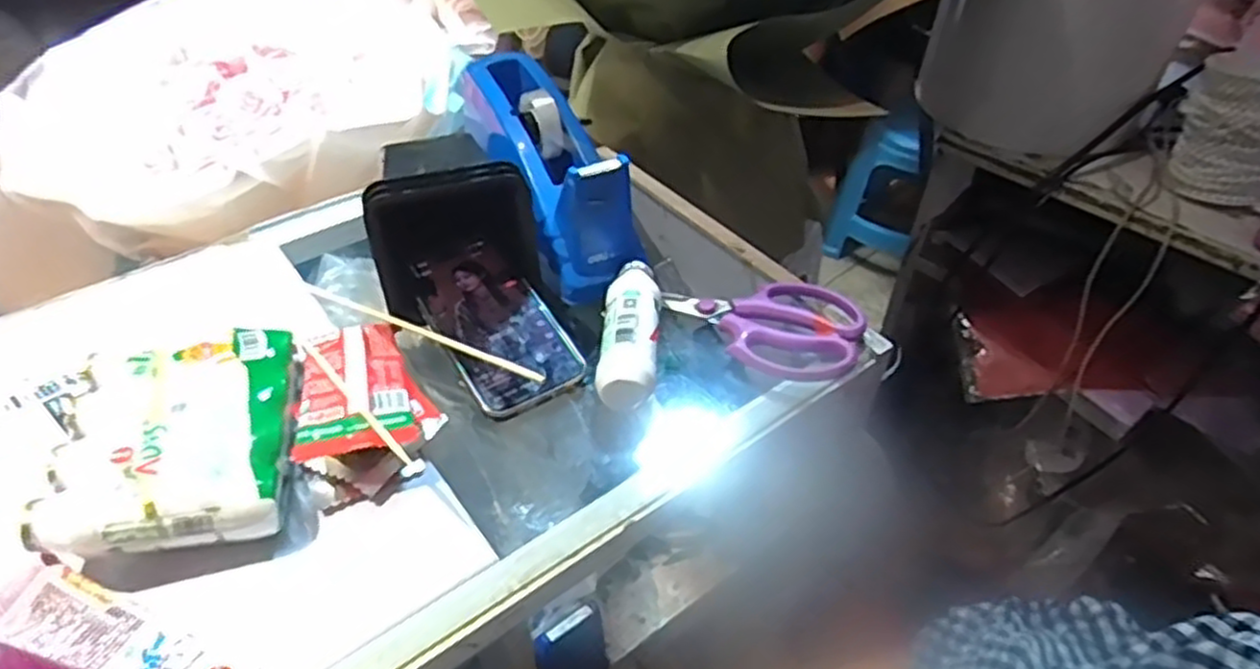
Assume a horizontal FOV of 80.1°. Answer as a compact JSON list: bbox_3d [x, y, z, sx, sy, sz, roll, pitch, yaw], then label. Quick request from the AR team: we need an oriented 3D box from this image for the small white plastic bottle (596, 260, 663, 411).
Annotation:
[{"bbox_3d":[0.001,-0.007,0.492,0.037,0.031,0.115,4,44,3],"label":"small white plastic bottle"}]

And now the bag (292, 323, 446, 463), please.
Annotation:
[{"bbox_3d":[-0.164,0.029,0.453,0.074,0.024,0.111,-14,46,-16],"label":"bag"}]

